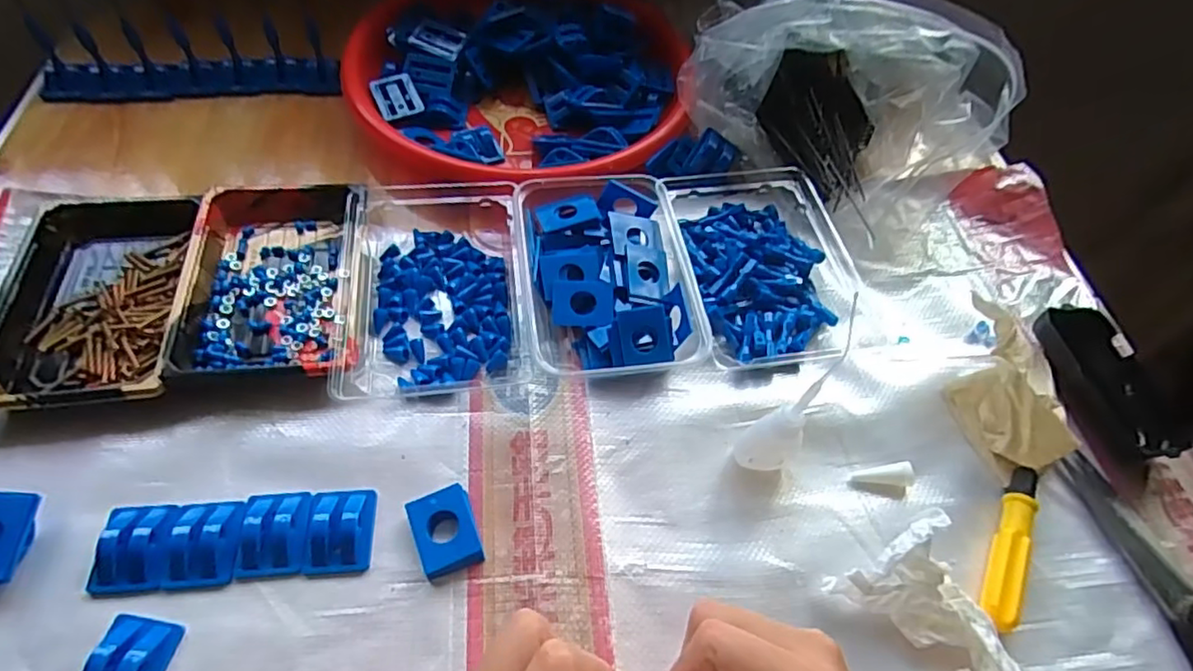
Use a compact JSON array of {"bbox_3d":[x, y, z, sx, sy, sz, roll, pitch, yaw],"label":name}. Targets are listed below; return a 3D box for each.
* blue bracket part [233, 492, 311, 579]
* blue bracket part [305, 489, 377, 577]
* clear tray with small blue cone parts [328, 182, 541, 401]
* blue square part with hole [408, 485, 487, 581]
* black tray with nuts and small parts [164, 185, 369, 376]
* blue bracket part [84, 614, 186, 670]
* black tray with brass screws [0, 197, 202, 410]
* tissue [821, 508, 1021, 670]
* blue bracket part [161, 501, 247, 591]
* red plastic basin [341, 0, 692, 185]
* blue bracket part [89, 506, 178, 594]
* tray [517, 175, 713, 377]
[{"bbox_3d":[-0.174,0.106,0.336,0.035,0.012,0.044,-3,56,-6],"label":"blue bracket part"},{"bbox_3d":[-0.140,0.105,0.339,0.034,0.015,0.045,-2,56,-6],"label":"blue bracket part"},{"bbox_3d":[-0.110,-0.044,0.424,0.117,0.031,0.182,-5,56,-8],"label":"clear tray with small blue cone parts"},{"bbox_3d":[-0.083,0.107,0.342,0.033,0.013,0.044,-18,59,-16],"label":"blue square part with hole"},{"bbox_3d":[-0.214,-0.042,0.415,0.109,0.031,0.167,-5,56,-8],"label":"black tray with nuts and small parts"},{"bbox_3d":[-0.224,0.156,0.290,0.034,0.015,0.044,9,56,2],"label":"blue bracket part"},{"bbox_3d":[-0.321,-0.025,0.400,0.108,0.021,0.160,-5,56,-8],"label":"black tray with brass screws"},{"bbox_3d":[0.183,0.142,0.319,0.101,0.045,0.057,36,61,19],"label":"tissue"},{"bbox_3d":[-0.205,0.108,0.326,0.035,0.012,0.044,-1,56,-5],"label":"blue bracket part"},{"bbox_3d":[-0.067,-0.234,0.539,0.276,0.056,0.262,2,56,-3],"label":"red plastic basin"},{"bbox_3d":[-0.240,0.108,0.322,0.037,0.013,0.044,-2,56,-6],"label":"blue bracket part"},{"bbox_3d":[0.005,-0.042,0.429,0.112,0.035,0.158,-5,56,-8],"label":"tray"}]

